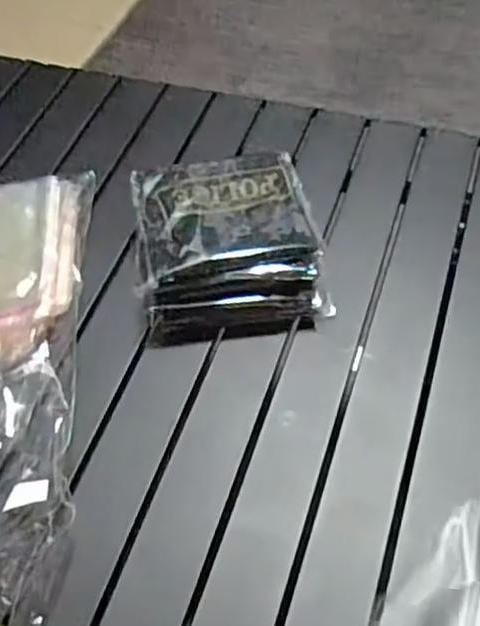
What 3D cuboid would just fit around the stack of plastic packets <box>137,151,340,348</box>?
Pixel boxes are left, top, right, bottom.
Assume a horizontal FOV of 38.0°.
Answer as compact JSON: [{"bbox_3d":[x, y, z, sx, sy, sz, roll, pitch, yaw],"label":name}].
[{"bbox_3d":[-0.012,-0.057,0.604,0.150,0.069,0.146,-11,54,-3],"label":"stack of plastic packets"}]

